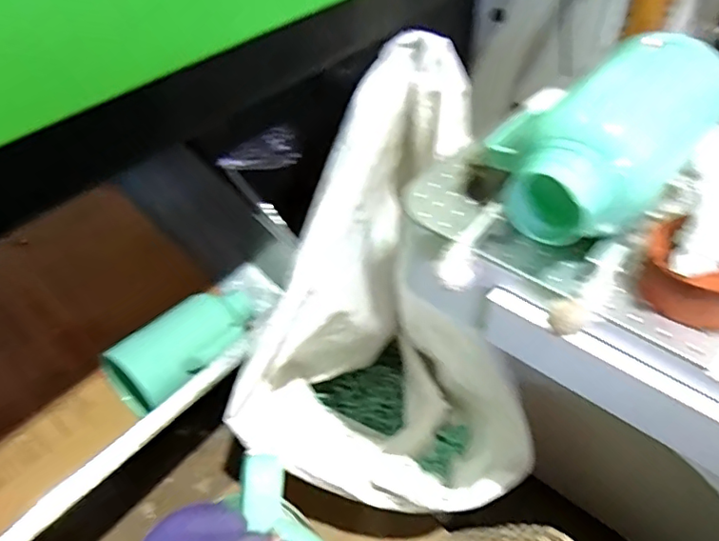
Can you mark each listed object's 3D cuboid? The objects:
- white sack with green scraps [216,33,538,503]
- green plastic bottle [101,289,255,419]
[{"bbox_3d":[0.072,0.052,0.962,0.403,0.597,0.656,7,45,10],"label":"white sack with green scraps"},{"bbox_3d":[-0.273,0.125,0.913,0.249,0.103,0.133,-33,52,-28],"label":"green plastic bottle"}]

